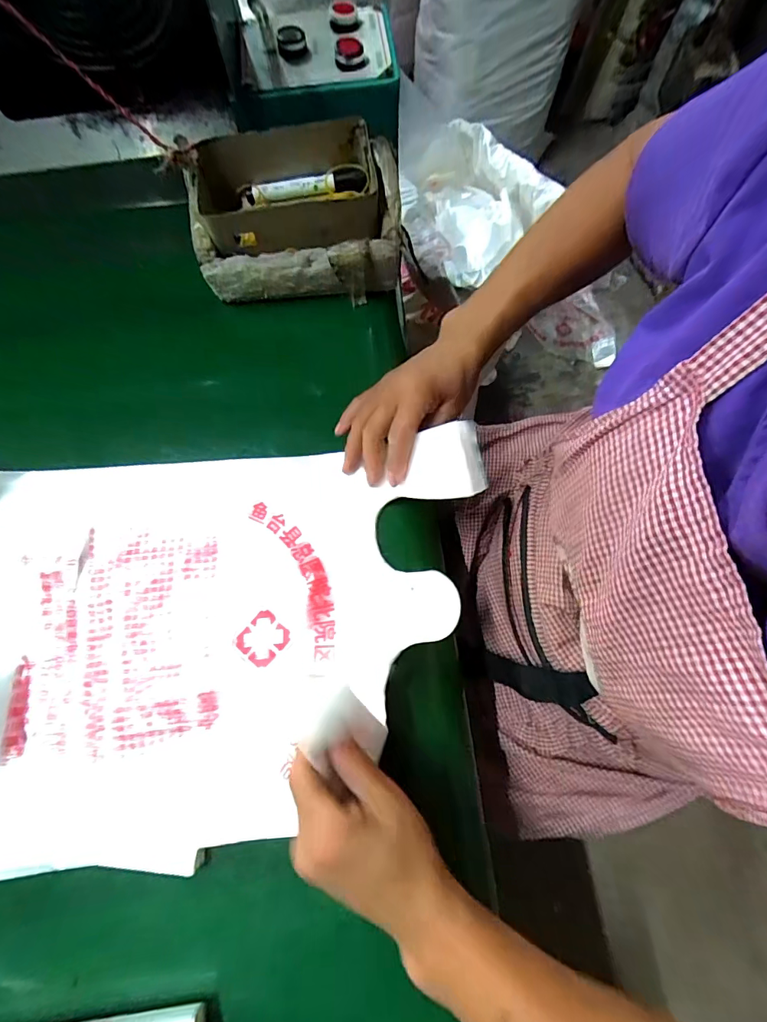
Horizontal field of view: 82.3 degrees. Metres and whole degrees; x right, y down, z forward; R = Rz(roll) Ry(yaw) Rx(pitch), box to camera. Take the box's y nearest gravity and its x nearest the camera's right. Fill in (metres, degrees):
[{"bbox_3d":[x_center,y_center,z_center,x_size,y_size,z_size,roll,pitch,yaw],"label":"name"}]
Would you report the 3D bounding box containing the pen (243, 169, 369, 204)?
[{"bbox_3d":[-0.084,-0.350,0.473,0.129,0.018,0.018,-4,72,0],"label":"pen"}]

